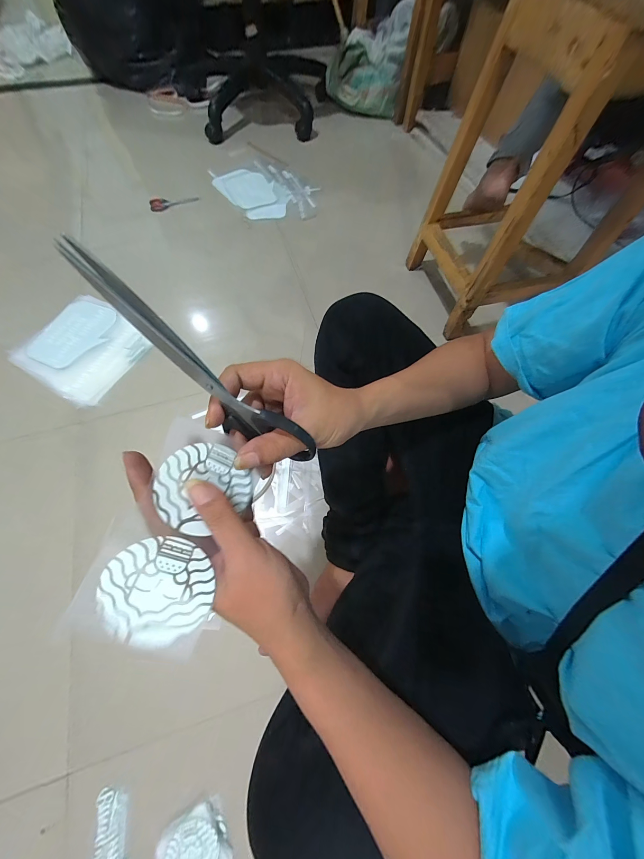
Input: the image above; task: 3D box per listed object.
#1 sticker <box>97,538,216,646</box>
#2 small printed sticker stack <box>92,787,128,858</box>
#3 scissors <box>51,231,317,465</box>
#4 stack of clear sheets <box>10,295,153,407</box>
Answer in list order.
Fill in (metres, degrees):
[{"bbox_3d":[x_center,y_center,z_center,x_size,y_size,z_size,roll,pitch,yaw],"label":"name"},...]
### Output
[{"bbox_3d":[-0.108,0.107,0.195,0.067,0.007,0.061,1,86,-17],"label":"sticker"},{"bbox_3d":[-0.296,0.570,0.412,0.047,0.013,0.110,-11,67,-6],"label":"small printed sticker stack"},{"bbox_3d":[-0.077,-0.031,0.210,0.054,0.200,0.019,6,60,42],"label":"scissors"},{"bbox_3d":[-0.588,-0.207,0.742,0.266,0.030,0.251,28,69,10],"label":"stack of clear sheets"}]

